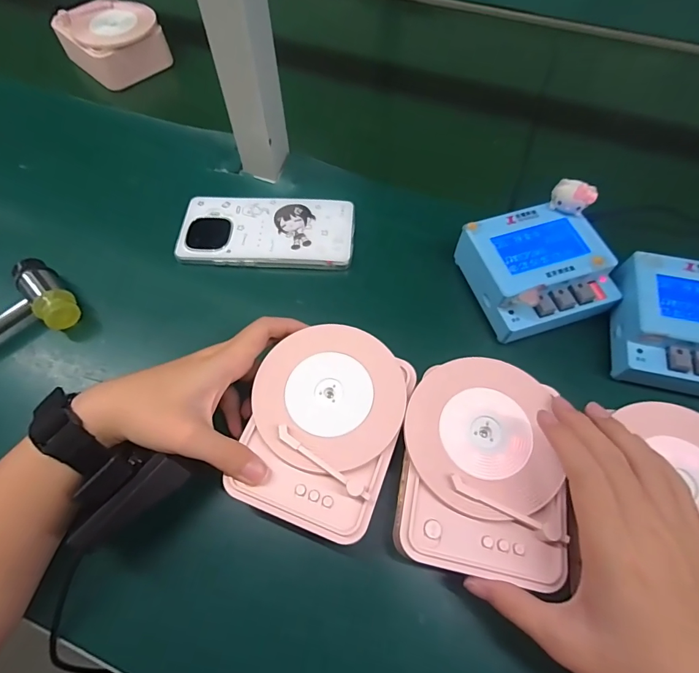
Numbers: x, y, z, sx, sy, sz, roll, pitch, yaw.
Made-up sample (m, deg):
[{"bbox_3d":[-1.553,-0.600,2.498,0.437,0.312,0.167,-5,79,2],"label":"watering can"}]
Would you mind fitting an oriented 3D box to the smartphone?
[{"bbox_3d":[-0.078,-0.102,0.390,0.161,0.011,0.079,3,62,2],"label":"smartphone"}]

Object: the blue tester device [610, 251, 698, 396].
[{"bbox_3d":[0.265,-0.007,0.313,0.106,0.040,0.101,12,63,6],"label":"blue tester device"}]

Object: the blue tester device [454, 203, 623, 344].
[{"bbox_3d":[0.157,-0.053,0.347,0.105,0.053,0.100,-16,63,-8],"label":"blue tester device"}]

